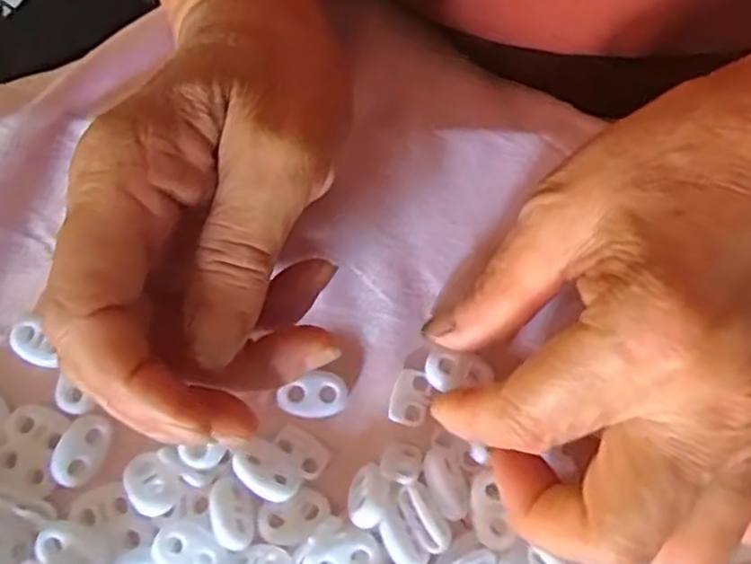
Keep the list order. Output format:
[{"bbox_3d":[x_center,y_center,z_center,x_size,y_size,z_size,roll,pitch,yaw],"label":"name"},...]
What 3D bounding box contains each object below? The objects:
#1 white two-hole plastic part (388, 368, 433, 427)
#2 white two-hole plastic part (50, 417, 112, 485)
[{"bbox_3d":[0.011,0.038,0.225,0.012,0.004,0.018,21,79,6],"label":"white two-hole plastic part"},{"bbox_3d":[-0.093,0.053,0.216,0.013,0.008,0.022,22,79,6],"label":"white two-hole plastic part"}]

